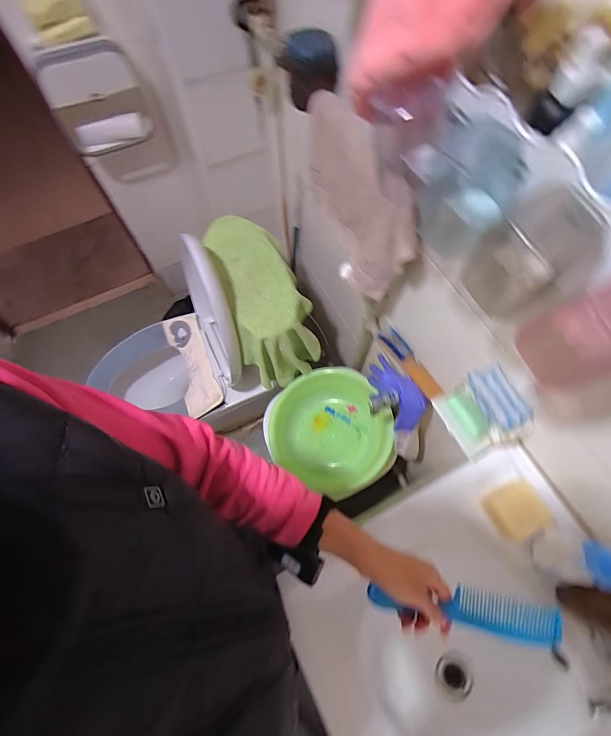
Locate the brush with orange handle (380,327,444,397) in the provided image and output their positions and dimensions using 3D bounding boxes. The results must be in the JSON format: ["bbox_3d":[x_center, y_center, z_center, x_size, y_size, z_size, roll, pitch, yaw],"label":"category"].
[{"bbox_3d":[0.233,-0.011,0.798,0.047,0.028,0.193,-23,55,-9],"label":"brush with orange handle"}]

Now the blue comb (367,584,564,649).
[{"bbox_3d":[0.186,0.286,0.423,0.215,0.013,0.047,3,67,12],"label":"blue comb"}]

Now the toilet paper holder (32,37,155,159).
[{"bbox_3d":[-0.537,-0.682,0.924,0.226,0.236,0.078,-27,70,-10],"label":"toilet paper holder"}]

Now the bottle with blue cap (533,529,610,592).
[{"bbox_3d":[0.376,0.263,0.490,0.059,0.123,0.071,6,68,3],"label":"bottle with blue cap"}]

